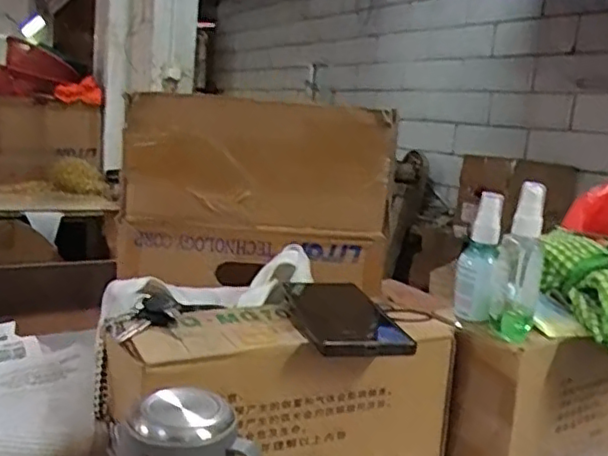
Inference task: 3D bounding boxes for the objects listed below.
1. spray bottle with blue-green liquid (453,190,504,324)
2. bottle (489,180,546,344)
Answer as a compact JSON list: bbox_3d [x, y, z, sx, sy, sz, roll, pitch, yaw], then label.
[{"bbox_3d":[0.164,0.028,0.608,0.032,0.118,0.030,7,10,12],"label":"spray bottle with blue-green liquid"},{"bbox_3d":[0.190,0.029,0.573,0.036,0.136,0.028,8,10,17],"label":"bottle"}]

